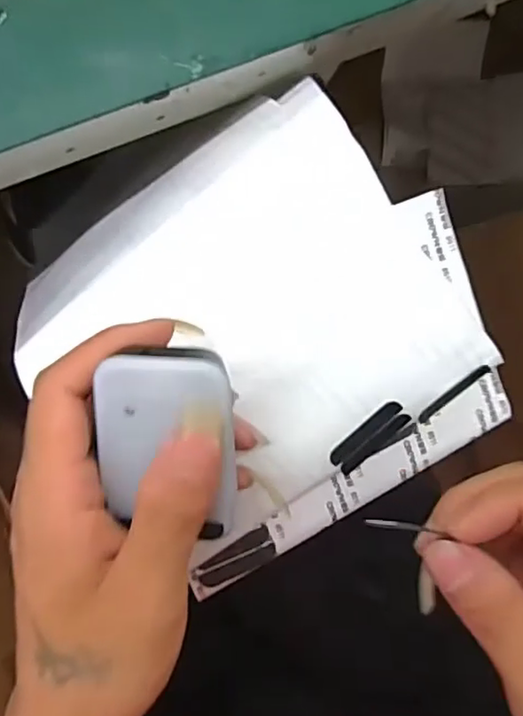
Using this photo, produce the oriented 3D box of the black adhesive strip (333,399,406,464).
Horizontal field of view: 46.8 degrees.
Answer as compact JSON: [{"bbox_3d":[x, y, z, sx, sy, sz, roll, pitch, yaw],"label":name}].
[{"bbox_3d":[0.044,0.032,0.257,0.038,0.004,0.008,-42,112,4],"label":"black adhesive strip"}]

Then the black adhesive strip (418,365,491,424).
[{"bbox_3d":[0.084,0.015,0.262,0.037,0.006,0.005,-40,99,-3],"label":"black adhesive strip"}]

